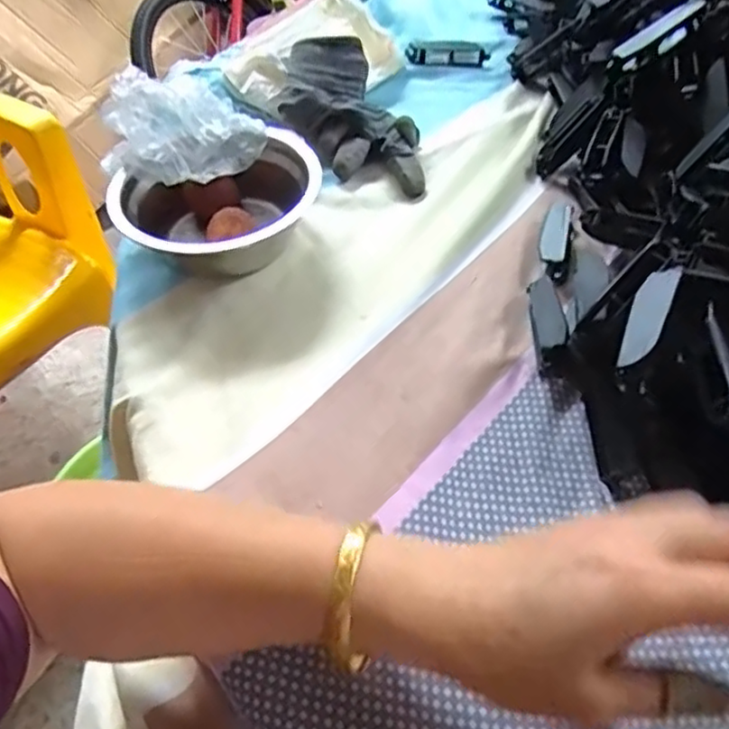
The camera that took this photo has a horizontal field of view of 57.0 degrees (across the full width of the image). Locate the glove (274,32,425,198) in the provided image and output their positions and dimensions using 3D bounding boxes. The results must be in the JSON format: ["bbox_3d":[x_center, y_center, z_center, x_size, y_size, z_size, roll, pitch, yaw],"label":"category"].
[{"bbox_3d":[-0.010,-0.191,0.525,0.082,0.029,0.170,-22,67,-17],"label":"glove"}]

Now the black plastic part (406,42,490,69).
[{"bbox_3d":[0.077,-0.291,0.624,0.075,0.016,0.030,1,50,1],"label":"black plastic part"}]

